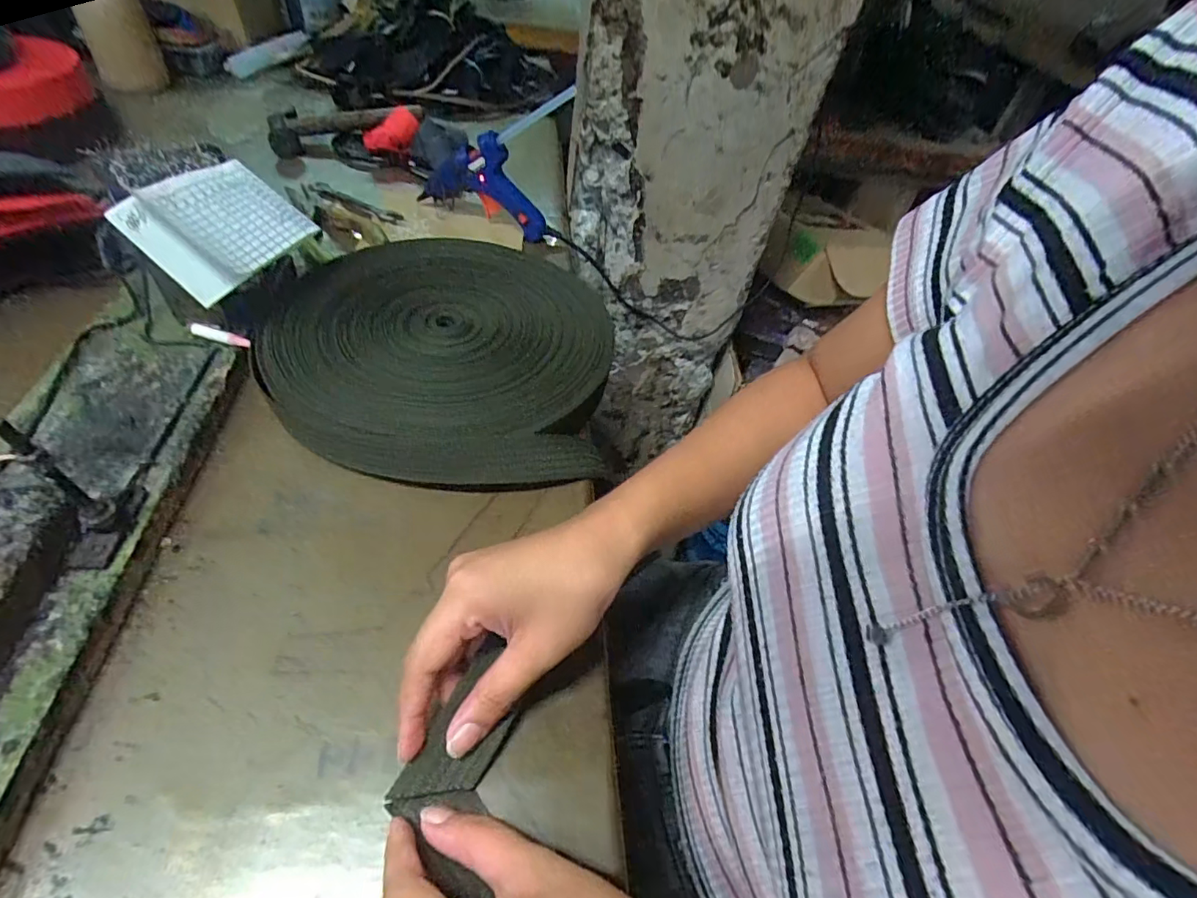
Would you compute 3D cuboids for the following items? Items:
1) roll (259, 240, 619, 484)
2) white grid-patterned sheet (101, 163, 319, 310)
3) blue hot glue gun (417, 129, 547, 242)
[{"bbox_3d":[-0.116,-0.088,0.410,0.243,0.031,0.252,6,48,-4],"label":"roll"},{"bbox_3d":[-0.256,-0.153,0.364,0.073,0.021,0.099,41,45,-19],"label":"white grid-patterned sheet"},{"bbox_3d":[-0.134,-0.291,0.569,0.171,0.097,0.043,30,51,16],"label":"blue hot glue gun"}]

